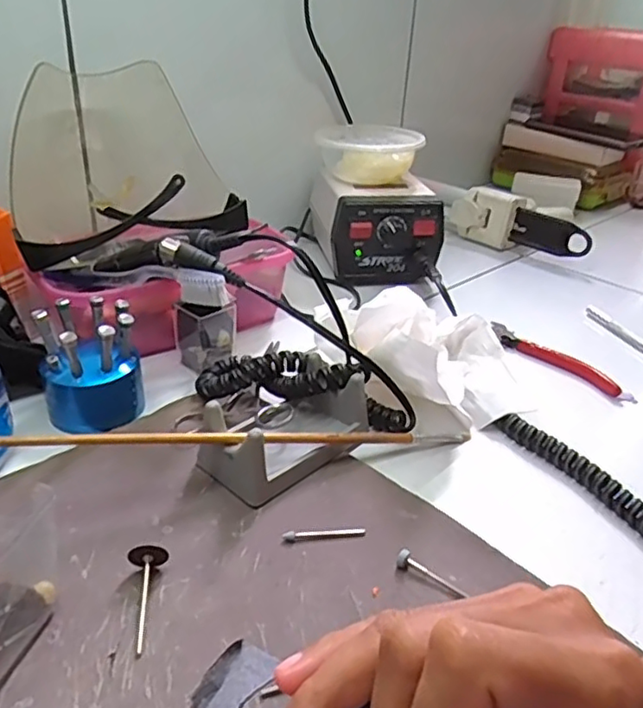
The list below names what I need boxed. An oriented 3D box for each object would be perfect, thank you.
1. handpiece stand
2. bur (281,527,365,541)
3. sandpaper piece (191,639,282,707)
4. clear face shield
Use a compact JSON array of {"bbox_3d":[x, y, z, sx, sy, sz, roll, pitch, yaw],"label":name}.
[{"bbox_3d":[-0.018,0.042,0.367,0.054,0.037,0.100,29,39,35],"label":"handpiece stand"},{"bbox_3d":[0.002,0.091,0.318,0.042,0.004,0.006,-1,31,-8],"label":"bur"},{"bbox_3d":[-0.034,0.130,0.249,0.021,0.005,0.034,19,34,23],"label":"sandpaper piece"},{"bbox_3d":[-0.136,-0.130,0.449,0.157,0.115,0.121,-1,31,-6],"label":"clear face shield"}]

